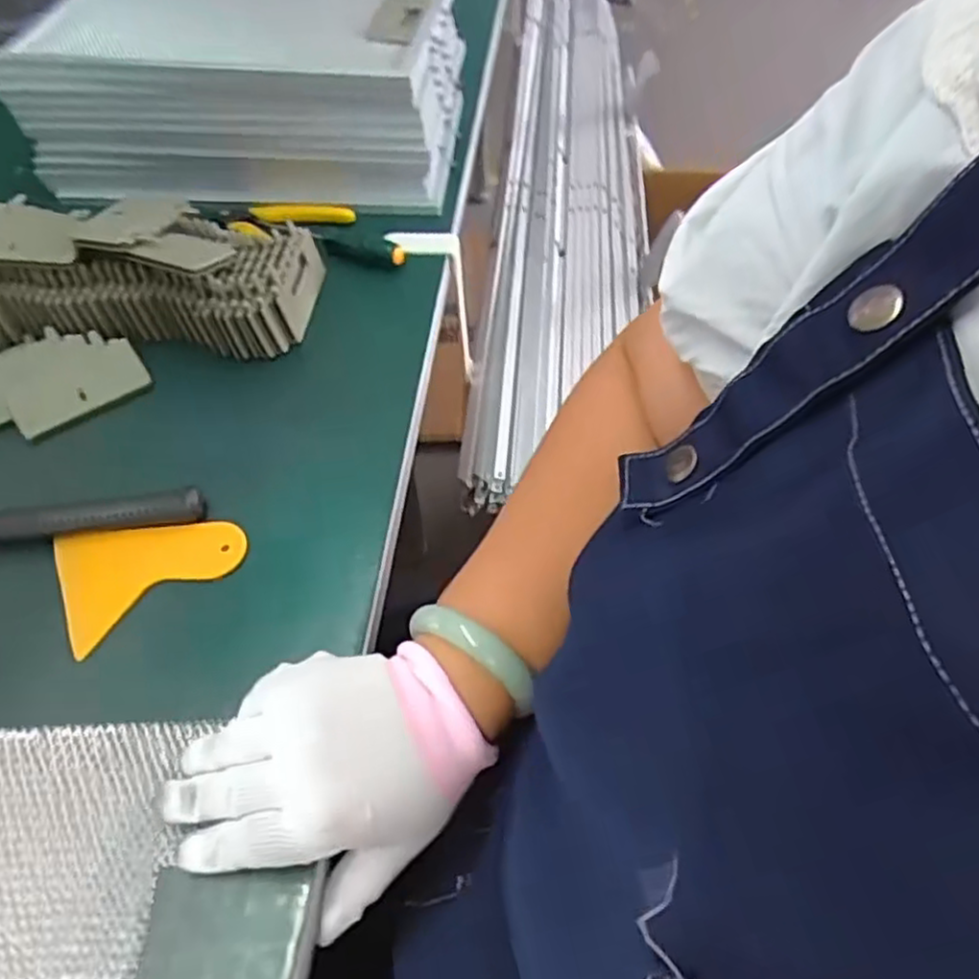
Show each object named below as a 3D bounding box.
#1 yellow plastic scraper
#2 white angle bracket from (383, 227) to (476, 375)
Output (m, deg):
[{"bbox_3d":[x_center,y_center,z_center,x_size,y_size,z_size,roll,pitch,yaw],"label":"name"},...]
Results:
[{"bbox_3d":[-0.192,0.040,0.413,0.098,0.006,0.073,-23,56,-15],"label":"yellow plastic scraper"},{"bbox_3d":[-0.049,-0.163,0.636,0.066,0.146,0.031,-8,54,-4],"label":"white angle bracket"}]

